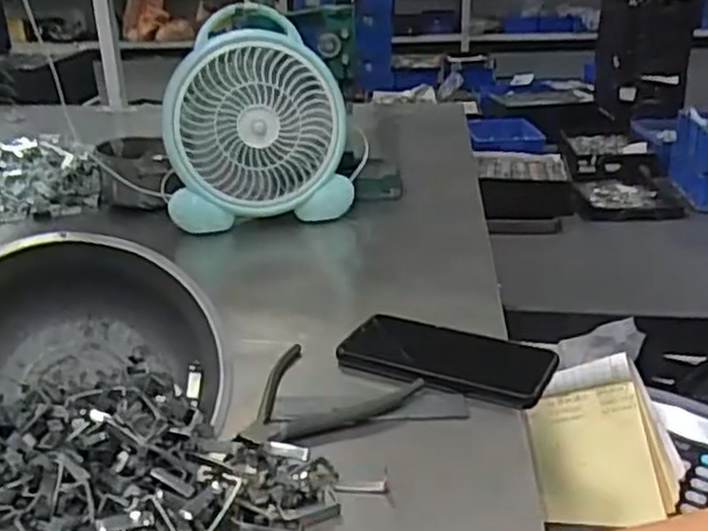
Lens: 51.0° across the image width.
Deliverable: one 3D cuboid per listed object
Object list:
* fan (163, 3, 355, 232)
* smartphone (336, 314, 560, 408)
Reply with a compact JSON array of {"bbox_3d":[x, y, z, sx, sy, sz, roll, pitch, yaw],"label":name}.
[{"bbox_3d":[-0.117,-0.163,0.891,0.217,0.235,0.084,-5,23,-8],"label":"fan"},{"bbox_3d":[0.074,0.071,0.588,0.160,0.013,0.080,10,27,27],"label":"smartphone"}]

